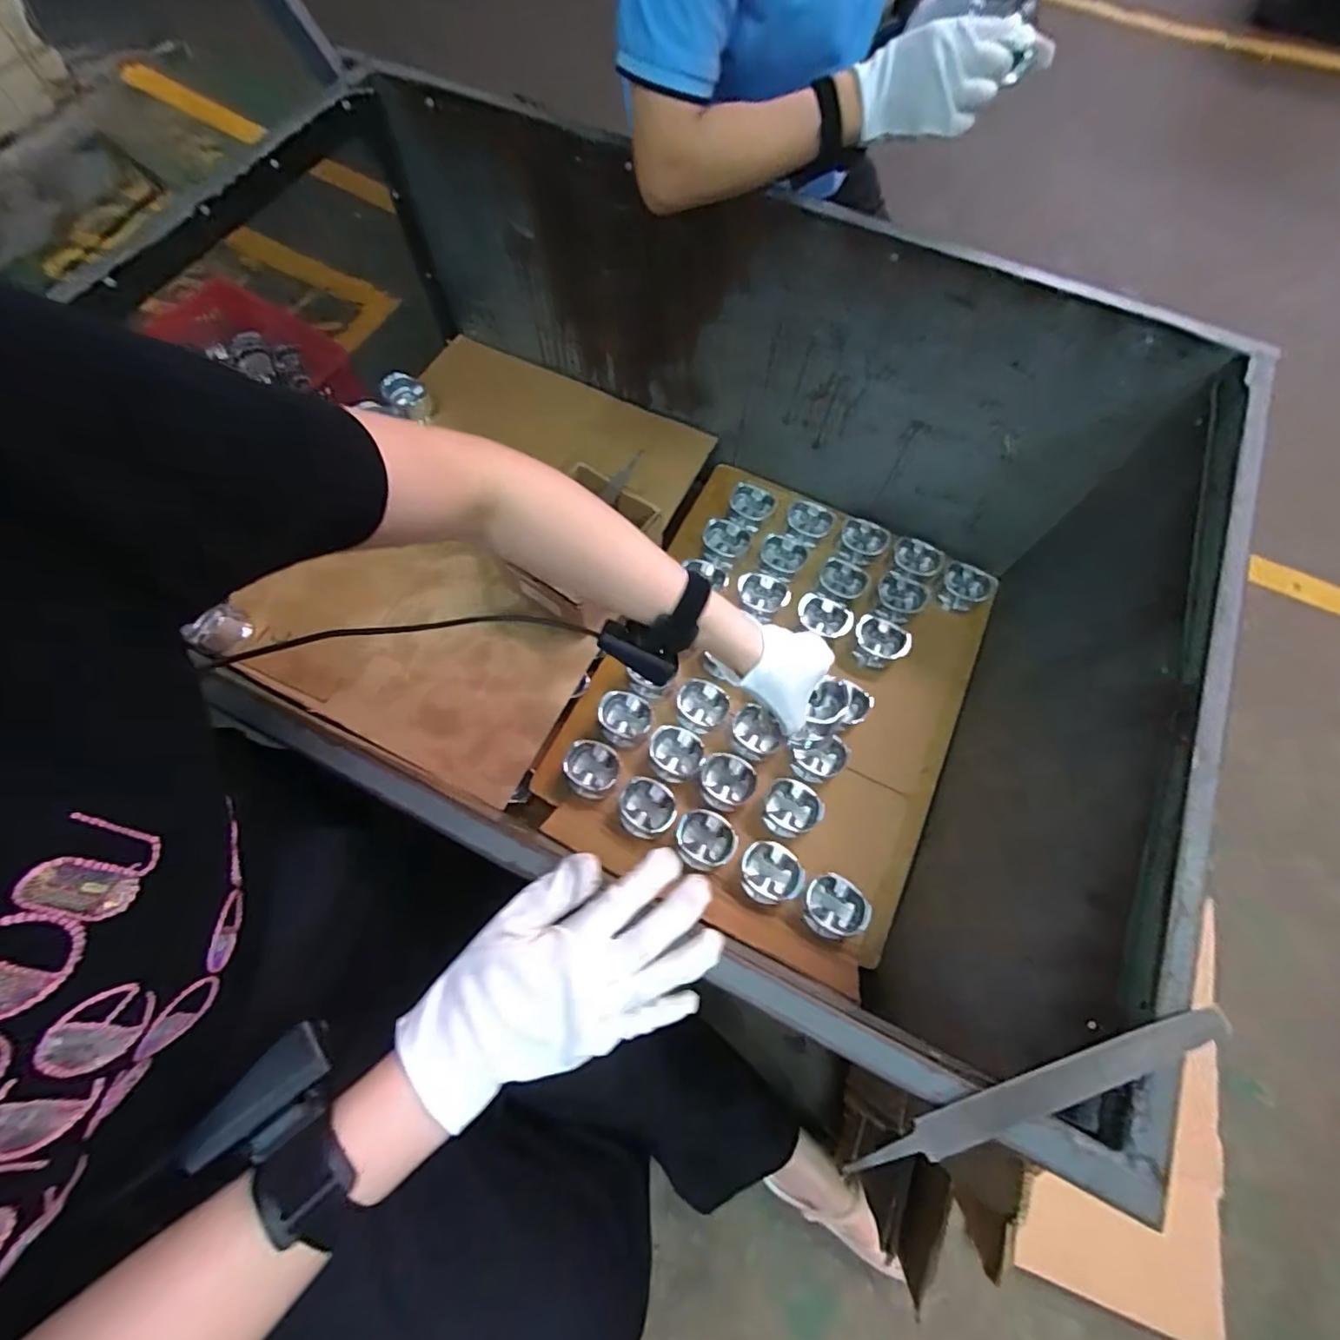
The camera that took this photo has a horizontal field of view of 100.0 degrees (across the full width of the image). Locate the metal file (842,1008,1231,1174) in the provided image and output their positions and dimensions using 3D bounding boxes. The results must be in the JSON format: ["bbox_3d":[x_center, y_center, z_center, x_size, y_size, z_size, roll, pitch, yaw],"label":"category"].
[{"bbox_3d":[0.211,0.238,0.317,0.231,0.007,0.021,-14,67,-8],"label":"metal file"}]

